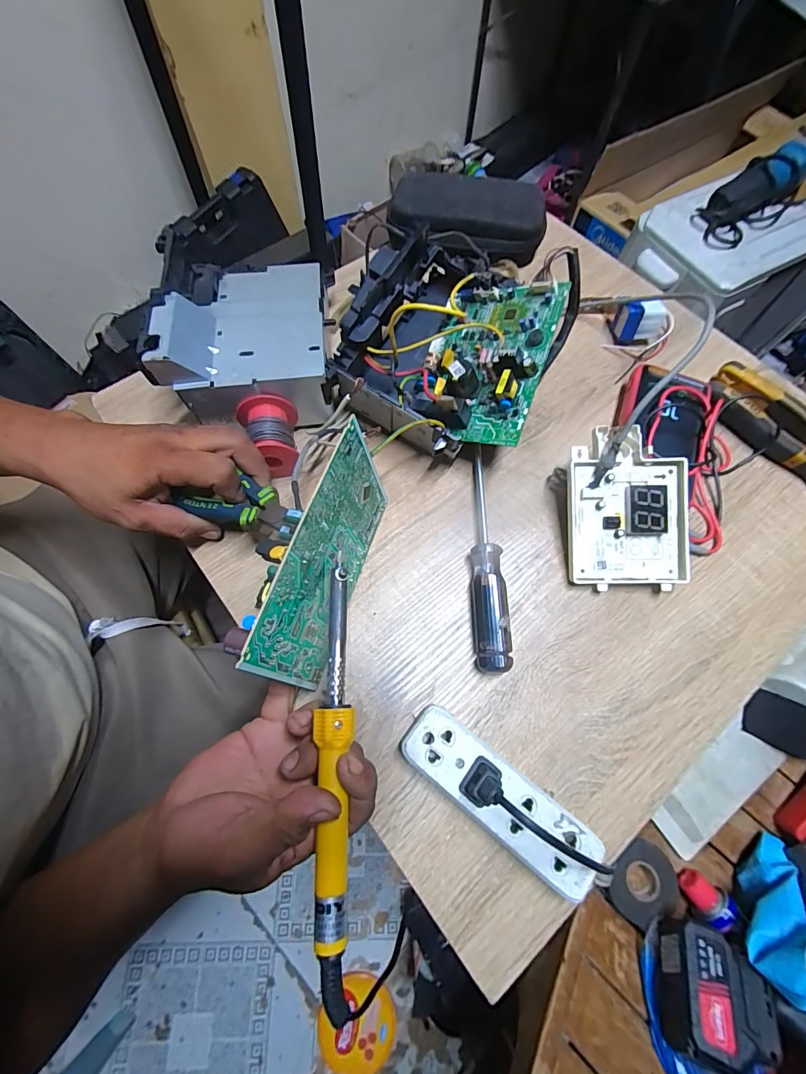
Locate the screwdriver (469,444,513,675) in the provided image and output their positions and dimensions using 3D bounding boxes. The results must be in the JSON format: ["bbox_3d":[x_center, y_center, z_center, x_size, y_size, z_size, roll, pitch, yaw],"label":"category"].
[{"bbox_3d":[0.069,0.013,0.353,0.027,0.026,0.198,-1,69,-2],"label":"screwdriver"}]

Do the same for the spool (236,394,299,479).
[{"bbox_3d":[-0.120,-0.090,0.366,0.052,0.045,0.058,-8,70,-4],"label":"spool"}]

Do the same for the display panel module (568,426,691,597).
[{"bbox_3d":[0.192,-0.026,0.341,0.096,0.023,0.132,0,88,4],"label":"display panel module"}]

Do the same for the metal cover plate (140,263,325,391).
[{"bbox_3d":[-0.148,-0.214,0.379,0.140,0.058,0.186,-6,69,-3],"label":"metal cover plate"}]

